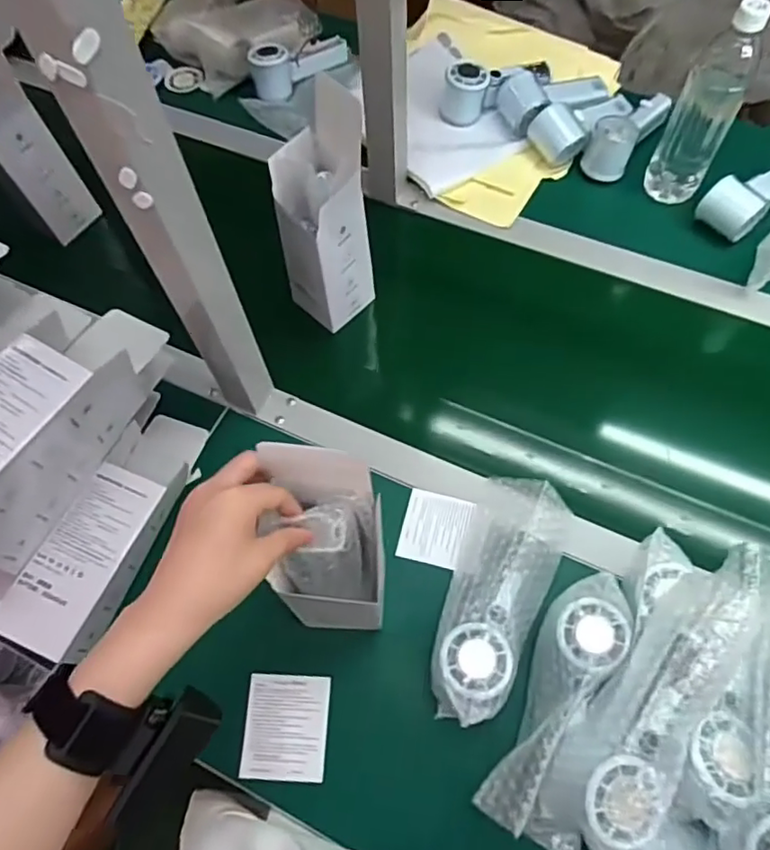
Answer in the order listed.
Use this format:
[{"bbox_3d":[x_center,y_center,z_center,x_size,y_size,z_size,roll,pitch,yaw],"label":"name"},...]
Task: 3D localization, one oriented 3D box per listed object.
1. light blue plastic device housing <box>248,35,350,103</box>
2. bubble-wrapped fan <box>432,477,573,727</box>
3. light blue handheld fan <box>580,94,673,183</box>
[{"bbox_3d":[-0.117,-0.533,0.869,0.065,0.058,0.175,37,59,18],"label":"light blue plastic device housing"},{"bbox_3d":[0.095,0.144,0.509,0.083,0.056,0.205,23,68,13],"label":"bubble-wrapped fan"},{"bbox_3d":[0.321,-0.383,0.778,0.055,0.051,0.146,41,73,19],"label":"light blue handheld fan"}]

